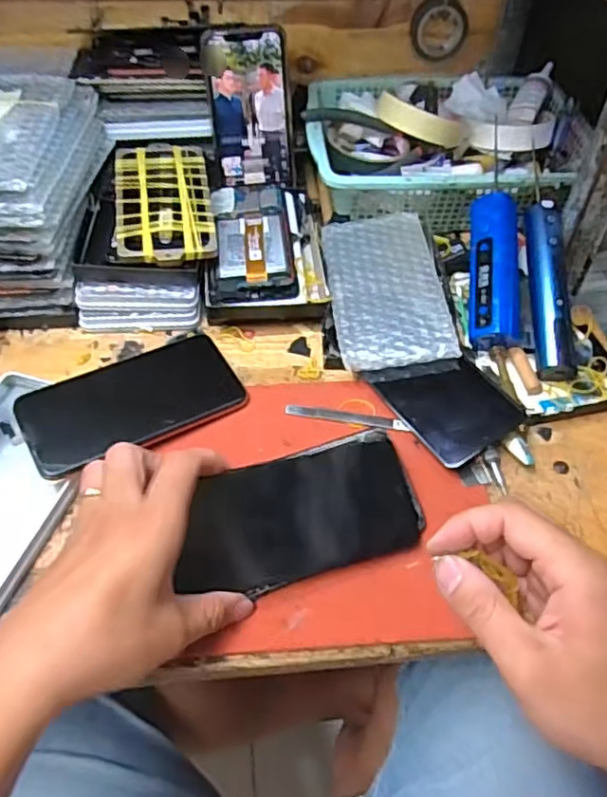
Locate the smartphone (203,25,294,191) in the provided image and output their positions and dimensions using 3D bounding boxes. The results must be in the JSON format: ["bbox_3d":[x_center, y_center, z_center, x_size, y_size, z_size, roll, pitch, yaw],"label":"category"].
[{"bbox_3d":[-0.050,-0.273,0.599,0.074,0.136,0.005,-5,29,-4],"label":"smartphone"}]

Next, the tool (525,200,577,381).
[{"bbox_3d":[0.207,-0.090,0.522,0.034,0.029,0.153,3,73,-2],"label":"tool"}]

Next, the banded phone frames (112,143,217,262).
[{"bbox_3d":[-0.124,-0.175,0.559,0.083,0.026,0.155,-7,52,-7],"label":"banded phone frames"}]

